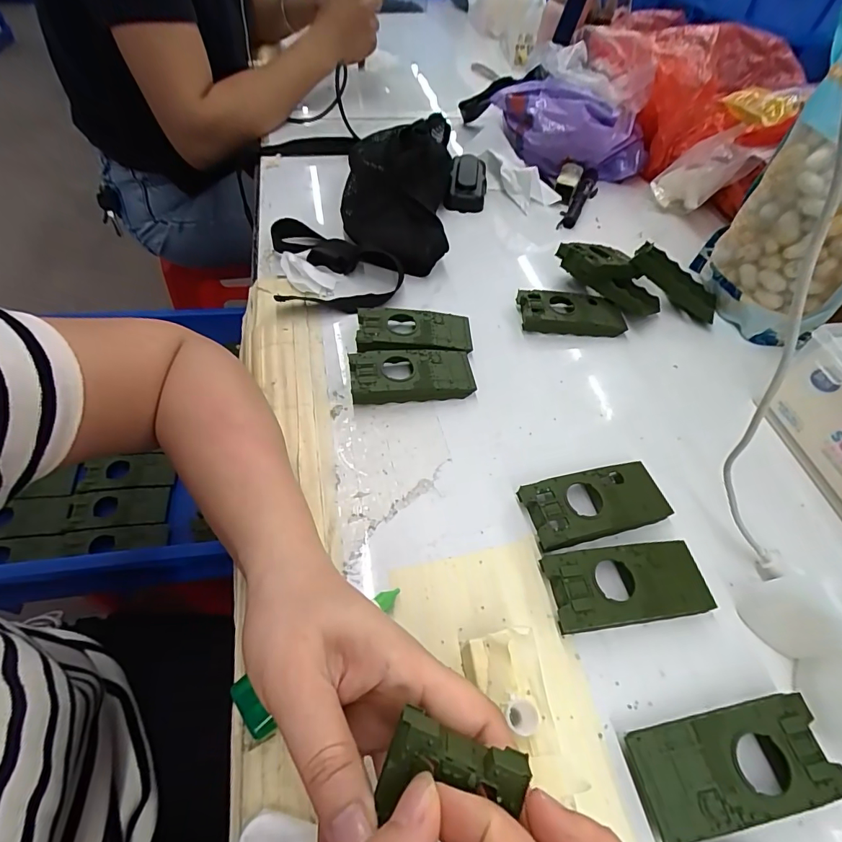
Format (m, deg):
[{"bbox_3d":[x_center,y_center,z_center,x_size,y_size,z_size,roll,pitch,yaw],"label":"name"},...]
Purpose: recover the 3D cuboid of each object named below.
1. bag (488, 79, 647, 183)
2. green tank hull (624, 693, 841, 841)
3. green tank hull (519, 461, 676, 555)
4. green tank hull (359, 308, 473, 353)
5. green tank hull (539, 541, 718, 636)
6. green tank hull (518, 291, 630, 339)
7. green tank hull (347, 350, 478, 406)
[{"bbox_3d":[0.214,-0.418,0.622,0.190,0.095,0.145,-6,55,-9],"label":"bag"},{"bbox_3d":[0.165,0.182,0.233,0.103,0.021,0.046,-7,55,-10],"label":"green tank hull"},{"bbox_3d":[0.127,0.061,0.319,0.106,0.022,0.046,-11,56,-12],"label":"green tank hull"},{"bbox_3d":[-0.006,-0.080,0.405,0.104,0.021,0.051,-3,55,-7],"label":"green tank hull"},{"bbox_3d":[0.133,0.106,0.285,0.104,0.022,0.046,-5,55,-8],"label":"green tank hull"},{"bbox_3d":[0.151,-0.108,0.440,0.103,0.022,0.044,2,54,-3],"label":"green tank hull"},{"bbox_3d":[-0.007,-0.039,0.378,0.104,0.021,0.046,-5,55,-8],"label":"green tank hull"}]

